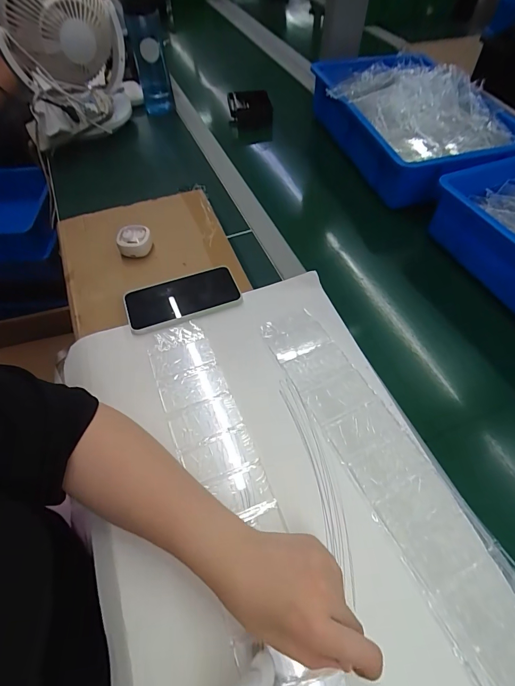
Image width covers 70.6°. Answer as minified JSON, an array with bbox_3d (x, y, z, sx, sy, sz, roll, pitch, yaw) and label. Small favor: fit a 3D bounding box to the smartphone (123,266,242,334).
[{"bbox_3d":[-0.104,-0.063,0.503,0.153,0.013,0.078,-17,59,-12],"label":"smartphone"}]

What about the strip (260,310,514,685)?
[{"bbox_3d":[0.148,0.146,0.374,0.086,0.009,0.466,-24,60,-16],"label":"strip"}]

